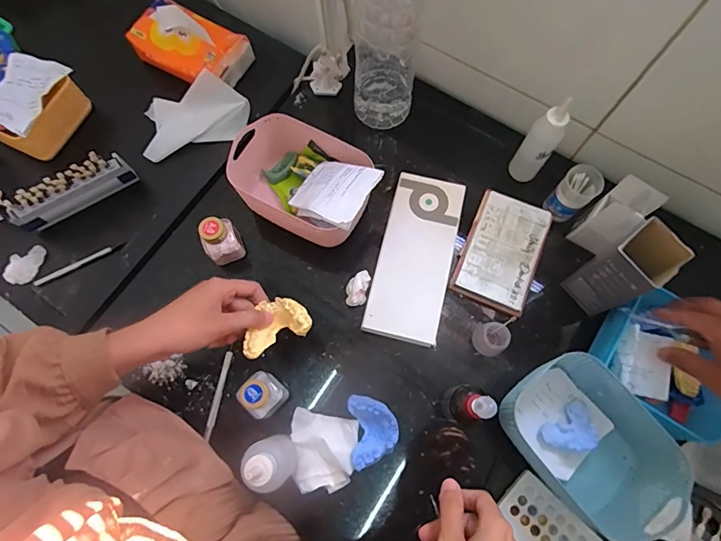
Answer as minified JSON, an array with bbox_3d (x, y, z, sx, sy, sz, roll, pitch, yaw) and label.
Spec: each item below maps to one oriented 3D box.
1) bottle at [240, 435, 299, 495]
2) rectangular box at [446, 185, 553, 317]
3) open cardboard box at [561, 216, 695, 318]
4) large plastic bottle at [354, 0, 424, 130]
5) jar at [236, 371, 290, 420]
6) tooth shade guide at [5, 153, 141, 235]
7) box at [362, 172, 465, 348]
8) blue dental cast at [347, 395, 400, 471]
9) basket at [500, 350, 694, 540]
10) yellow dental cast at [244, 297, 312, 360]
[{"bbox_3d":[-0.089,0.192,0.425,0.042,0.117,0.046,-29,75,-9],"label":"bottle"},{"bbox_3d":[0.182,-0.025,0.549,0.093,0.013,0.147,23,73,7],"label":"rectangular box"},{"bbox_3d":[0.286,0.003,0.472,0.063,0.124,0.060,-33,75,-10],"label":"open cardboard box"},{"bbox_3d":[0.039,-0.298,0.499,0.094,0.307,0.075,-1,72,-1],"label":"large plastic bottle"},{"bbox_3d":[-0.108,0.137,0.470,0.042,0.072,0.042,43,77,12],"label":"jar"},{"bbox_3d":[-0.423,-0.111,0.621,0.175,0.100,0.020,-33,75,-10],"label":"tooth shade guide"},{"bbox_3d":[0.069,-0.016,0.541,0.089,0.030,0.213,13,72,4],"label":"box"},{"bbox_3d":[0.015,0.180,0.481,0.052,0.025,0.073,-5,72,-2],"label":"blue dental cast"},{"bbox_3d":[0.245,0.180,0.448,0.129,0.069,0.170,-40,77,-12],"label":"basket"},{"bbox_3d":[-0.089,0.056,0.438,0.071,0.026,0.048,-23,74,-8],"label":"yellow dental cast"}]

